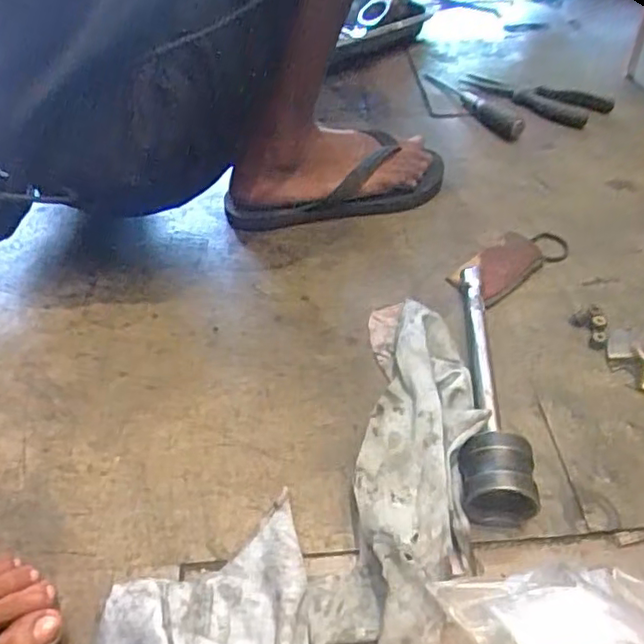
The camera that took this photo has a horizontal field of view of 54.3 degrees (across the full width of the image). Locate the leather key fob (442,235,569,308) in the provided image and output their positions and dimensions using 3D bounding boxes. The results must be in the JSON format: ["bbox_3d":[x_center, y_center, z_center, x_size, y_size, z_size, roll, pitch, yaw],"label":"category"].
[{"bbox_3d":[0.191,-0.064,0.634,0.135,0.019,0.058,-32,54,-23],"label":"leather key fob"}]

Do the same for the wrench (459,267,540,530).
[{"bbox_3d":[0.129,0.040,0.513,0.052,0.054,0.261,1,48,3],"label":"wrench"}]

